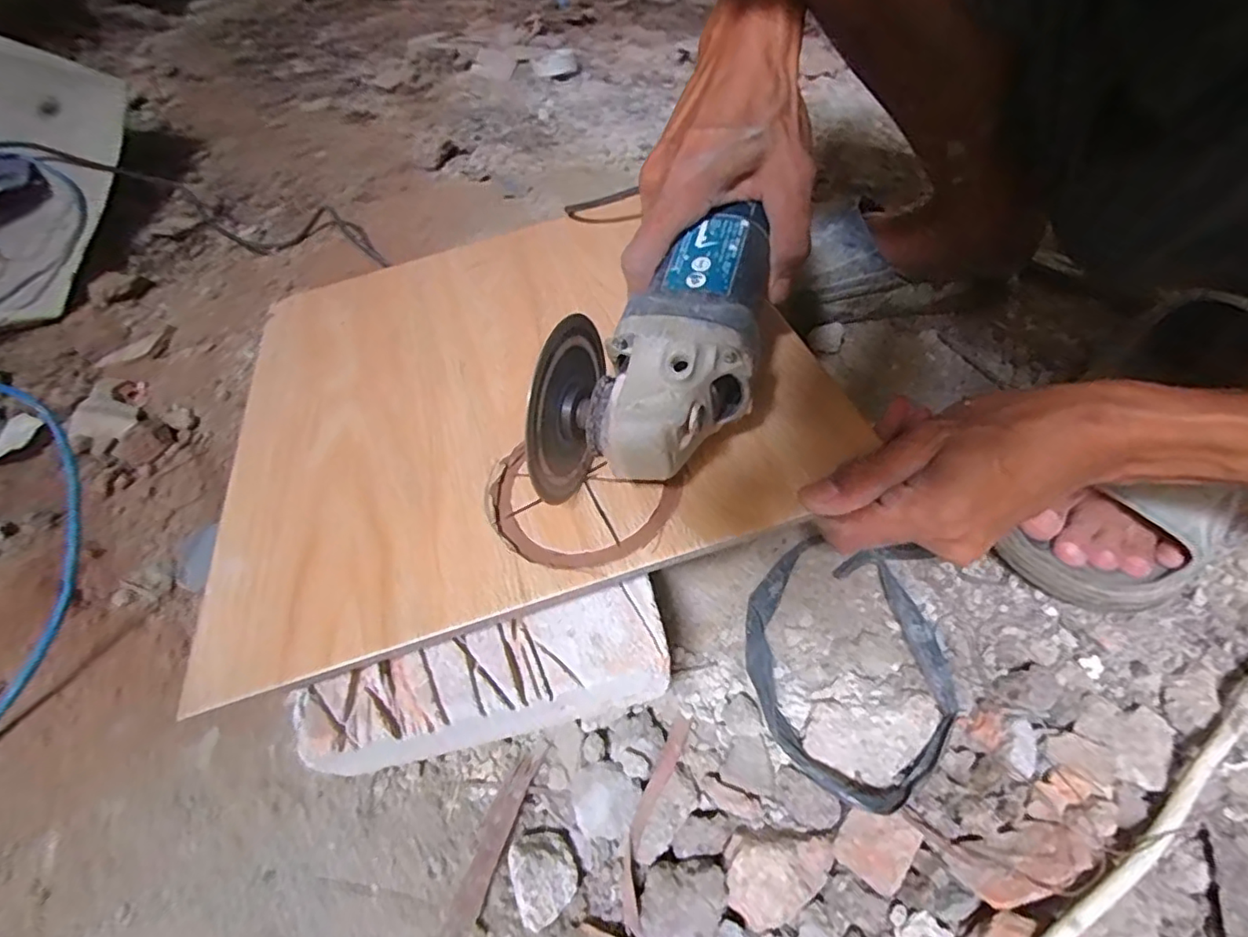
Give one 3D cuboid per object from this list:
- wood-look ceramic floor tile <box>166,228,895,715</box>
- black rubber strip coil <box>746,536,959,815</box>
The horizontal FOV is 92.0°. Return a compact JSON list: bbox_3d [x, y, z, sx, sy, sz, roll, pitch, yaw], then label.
[{"bbox_3d":[-0.086,-0.073,0.436,0.385,0.008,0.372,-17,49,-3],"label":"wood-look ceramic floor tile"},{"bbox_3d":[0.137,0.117,0.373,0.116,0.018,0.164,3,53,6],"label":"black rubber strip coil"}]

